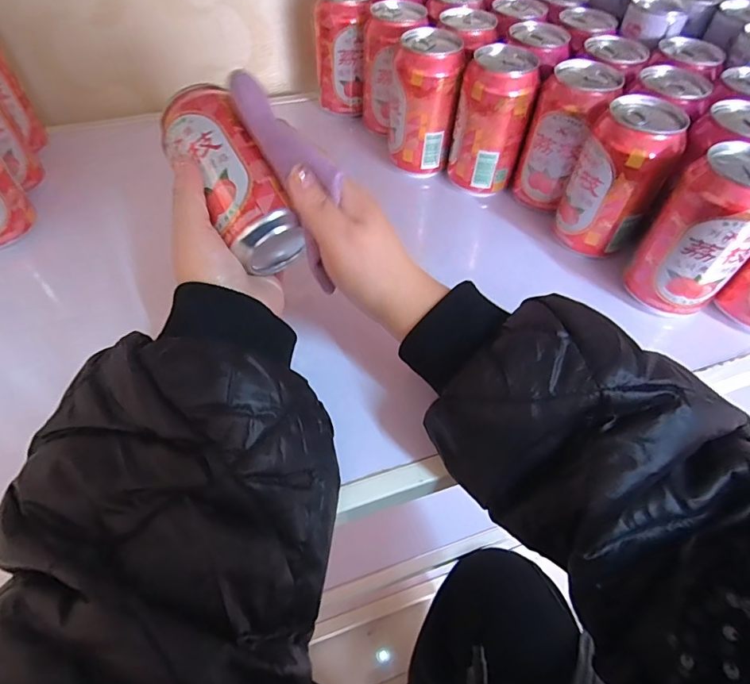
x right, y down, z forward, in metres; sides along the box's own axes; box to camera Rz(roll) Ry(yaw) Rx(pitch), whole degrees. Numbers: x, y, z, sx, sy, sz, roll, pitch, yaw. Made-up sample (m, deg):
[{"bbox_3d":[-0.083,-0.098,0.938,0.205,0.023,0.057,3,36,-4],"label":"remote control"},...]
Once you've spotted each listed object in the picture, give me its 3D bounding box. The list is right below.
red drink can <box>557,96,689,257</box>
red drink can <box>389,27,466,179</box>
[{"bbox_3d":[0.192,-0.130,0.366,0.064,0.103,0.064,29,58,19],"label":"red drink can"},{"bbox_3d":[0.045,-0.224,0.434,0.062,0.107,0.060,4,53,1],"label":"red drink can"}]

